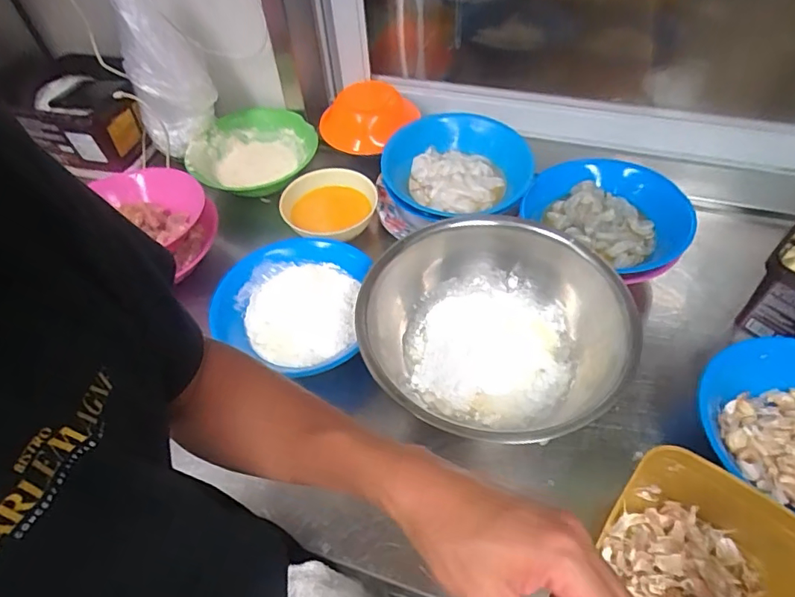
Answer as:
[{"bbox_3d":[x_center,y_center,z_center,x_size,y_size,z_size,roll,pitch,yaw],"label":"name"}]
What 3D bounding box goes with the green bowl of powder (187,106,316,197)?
[{"bbox_3d":[-0.241,-0.232,0.858,0.209,0.083,0.173,-3,51,0],"label":"green bowl of powder"}]

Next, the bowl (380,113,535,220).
[{"bbox_3d":[0.079,-0.184,0.751,0.193,0.073,0.209,-1,51,2],"label":"bowl"}]

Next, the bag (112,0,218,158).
[{"bbox_3d":[-0.343,-0.333,0.748,0.118,0.237,0.059,-22,54,-14],"label":"bag"}]

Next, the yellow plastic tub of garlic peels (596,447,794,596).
[{"bbox_3d":[0.257,0.255,0.438,0.156,0.087,0.193,31,59,24],"label":"yellow plastic tub of garlic peels"}]

